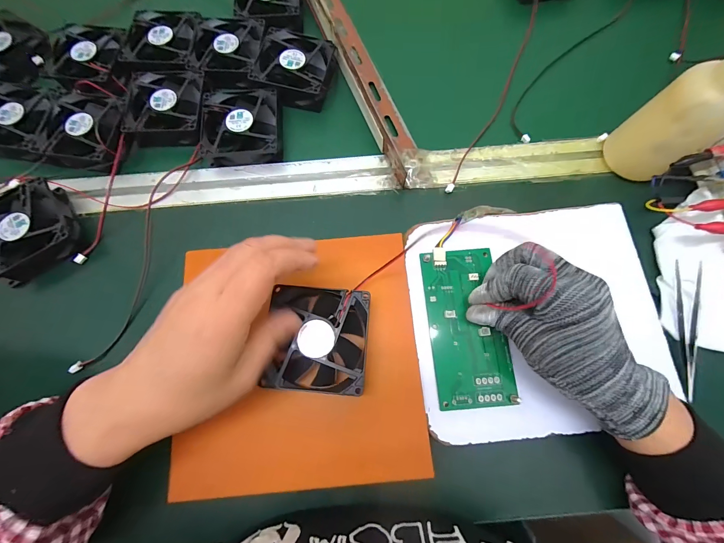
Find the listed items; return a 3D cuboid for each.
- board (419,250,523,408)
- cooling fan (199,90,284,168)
[{"bbox_3d":[0.090,0.045,0.275,0.065,0.007,0.134,-7,75,0],"label":"board"},{"bbox_3d":[-0.129,-0.157,0.347,0.081,0.030,0.083,-1,71,1],"label":"cooling fan"}]

